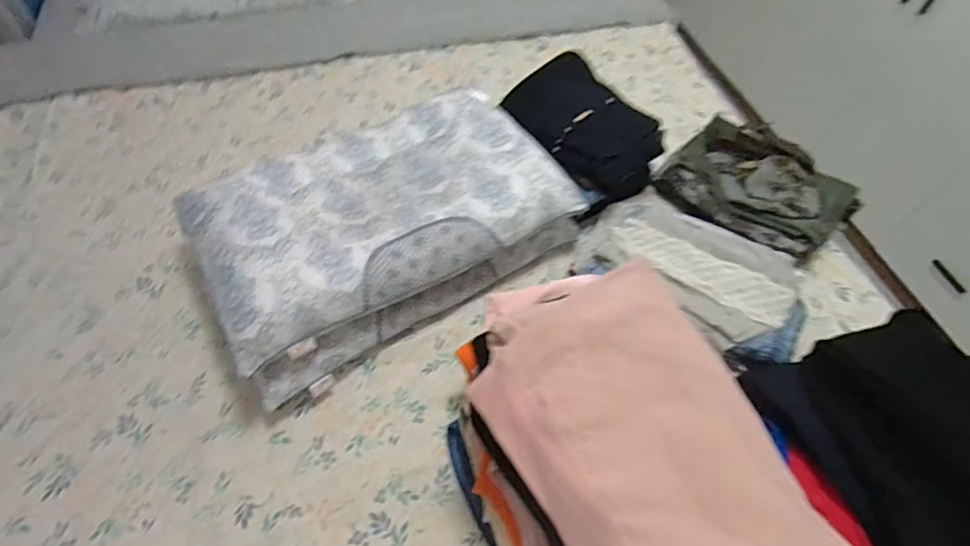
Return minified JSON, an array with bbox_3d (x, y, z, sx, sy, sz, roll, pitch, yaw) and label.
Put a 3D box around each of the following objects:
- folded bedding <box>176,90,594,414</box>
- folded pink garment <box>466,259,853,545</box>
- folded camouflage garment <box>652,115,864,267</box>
[{"bbox_3d":[-0.186,-0.094,0.993,0.629,0.212,0.378,-31,60,-20],"label":"folded bedding"},{"bbox_3d":[0.188,0.209,0.590,0.274,0.029,0.485,-25,66,-11],"label":"folded pink garment"},{"bbox_3d":[0.589,-0.188,1.163,0.298,0.087,0.370,-38,63,-24],"label":"folded camouflage garment"}]

